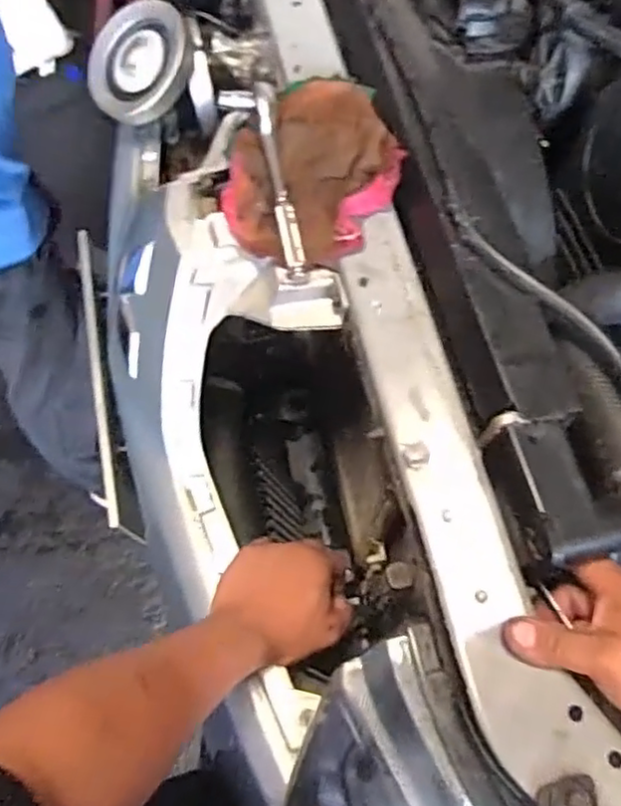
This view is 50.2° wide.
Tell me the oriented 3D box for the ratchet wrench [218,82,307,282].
[{"bbox_3d":[-0.041,-0.187,0.552,0.047,0.029,0.184,-9,65,-3],"label":"ratchet wrench"}]

